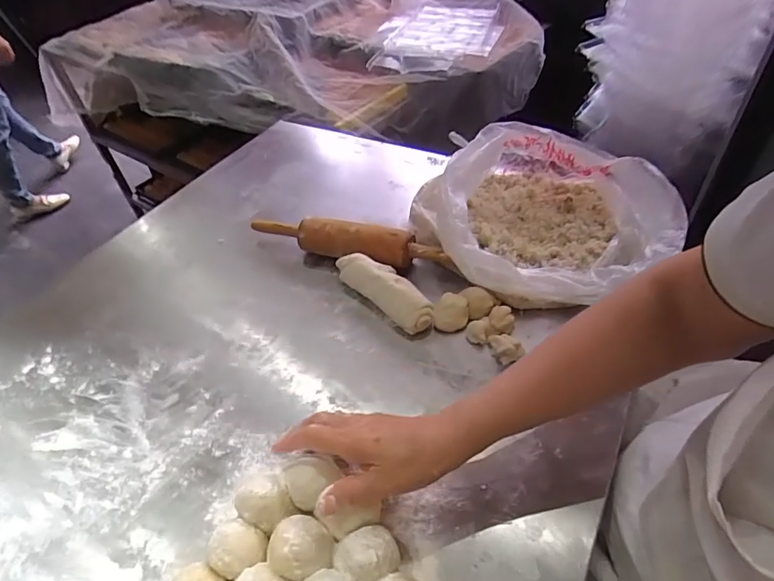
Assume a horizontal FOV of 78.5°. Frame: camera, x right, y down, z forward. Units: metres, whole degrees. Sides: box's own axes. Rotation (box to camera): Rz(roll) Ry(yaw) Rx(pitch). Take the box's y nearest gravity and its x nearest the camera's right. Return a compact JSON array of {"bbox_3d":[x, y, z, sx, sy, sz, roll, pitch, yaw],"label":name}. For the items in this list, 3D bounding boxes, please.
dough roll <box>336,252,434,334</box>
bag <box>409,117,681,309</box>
[{"bbox_3d":[-0.002,-0.001,0.638,0.050,0.046,0.165,-36,52,-26],"label":"dough roll"},{"bbox_3d":[0.203,-0.108,0.660,0.293,0.135,0.318,-29,49,-21],"label":"bag"}]

